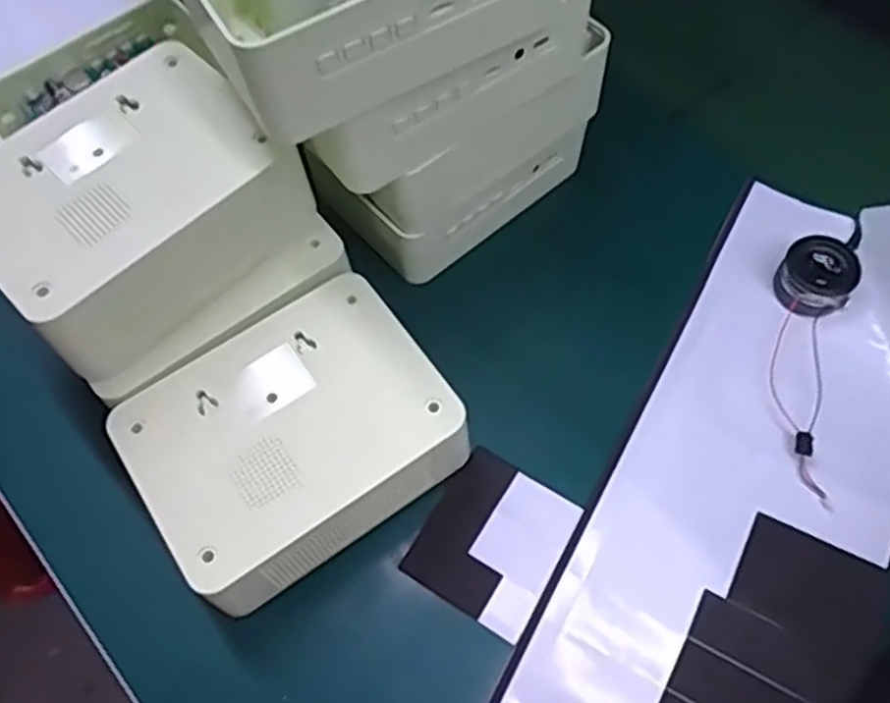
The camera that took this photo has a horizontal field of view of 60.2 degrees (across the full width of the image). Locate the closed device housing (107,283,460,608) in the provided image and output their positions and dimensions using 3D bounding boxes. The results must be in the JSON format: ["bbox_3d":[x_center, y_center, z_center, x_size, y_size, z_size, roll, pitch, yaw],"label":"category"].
[{"bbox_3d":[-0.072,0.044,0.365,0.138,0.061,0.107,-33,65,-15],"label":"closed device housing"}]

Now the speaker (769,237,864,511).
[{"bbox_3d":[0.191,0.006,0.403,0.038,0.019,0.144,14,70,4],"label":"speaker"}]

